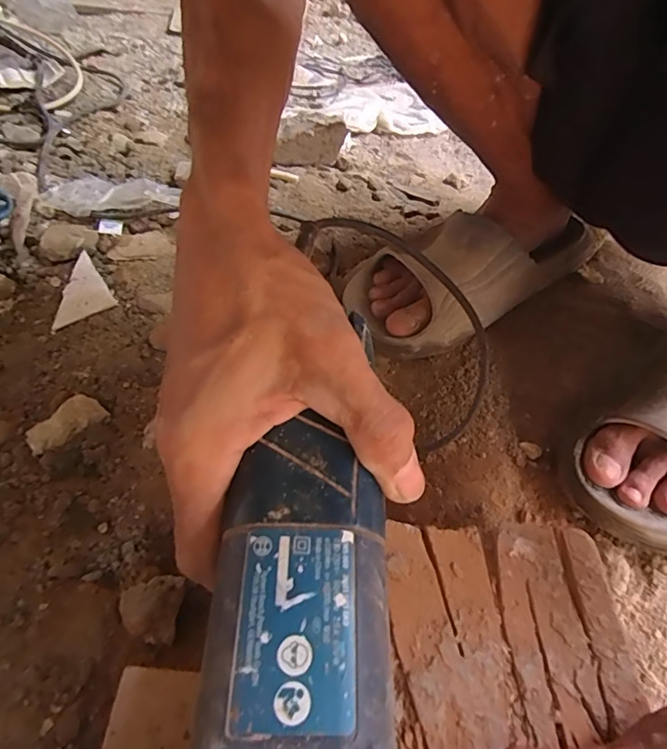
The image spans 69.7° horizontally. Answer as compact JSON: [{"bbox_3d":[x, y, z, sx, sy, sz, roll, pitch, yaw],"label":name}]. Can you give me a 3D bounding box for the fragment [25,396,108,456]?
[{"bbox_3d":[-0.205,0.036,0.363,0.029,0.009,0.055,35,58,20],"label":"fragment"}]

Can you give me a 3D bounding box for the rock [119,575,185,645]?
[{"bbox_3d":[-0.109,0.140,0.286,0.032,0.022,0.034,5,53,-1],"label":"rock"}]

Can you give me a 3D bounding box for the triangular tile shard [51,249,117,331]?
[{"bbox_3d":[-0.228,-0.079,0.448,0.043,0.011,0.095,-1,53,-5],"label":"triangular tile shard"}]

